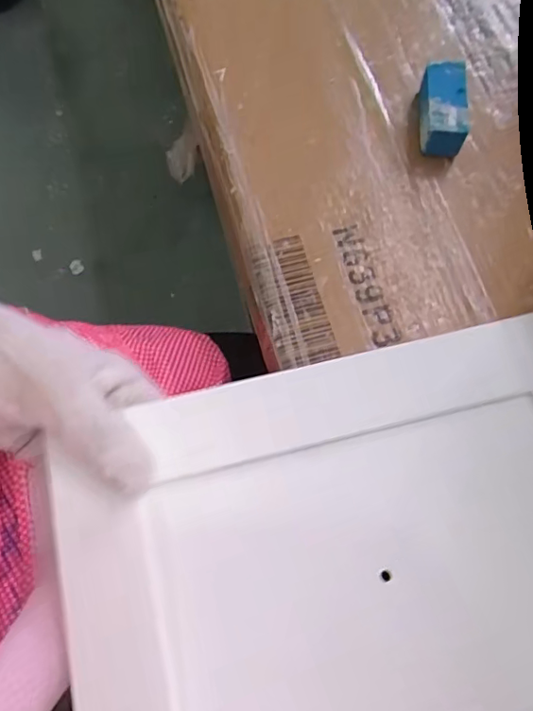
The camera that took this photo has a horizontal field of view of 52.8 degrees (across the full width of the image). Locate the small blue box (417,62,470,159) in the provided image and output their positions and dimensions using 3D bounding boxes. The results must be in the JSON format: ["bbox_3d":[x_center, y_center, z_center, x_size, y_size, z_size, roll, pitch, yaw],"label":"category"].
[{"bbox_3d":[0.110,-0.153,0.337,0.026,0.026,0.051,4,71,1],"label":"small blue box"}]

